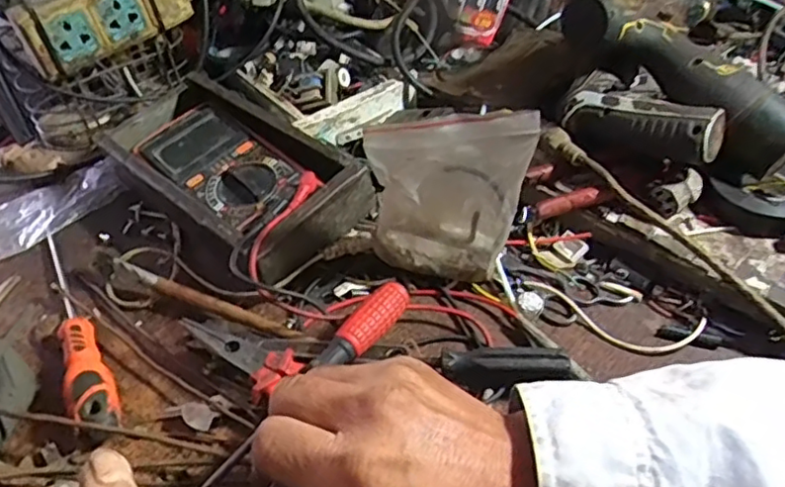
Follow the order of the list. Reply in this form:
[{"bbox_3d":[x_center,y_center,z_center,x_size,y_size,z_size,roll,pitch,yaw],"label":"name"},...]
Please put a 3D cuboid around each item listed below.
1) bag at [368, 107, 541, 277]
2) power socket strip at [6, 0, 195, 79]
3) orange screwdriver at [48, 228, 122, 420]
[{"bbox_3d":[0.037,-0.028,0.406,0.096,0.124,0.028,-2,45,2],"label":"bag"},{"bbox_3d":[-0.232,-0.185,0.514,0.131,0.055,0.027,-32,51,-25],"label":"power socket strip"},{"bbox_3d":[-0.212,0.046,0.425,0.025,0.021,0.197,-22,48,-18],"label":"orange screwdriver"}]

